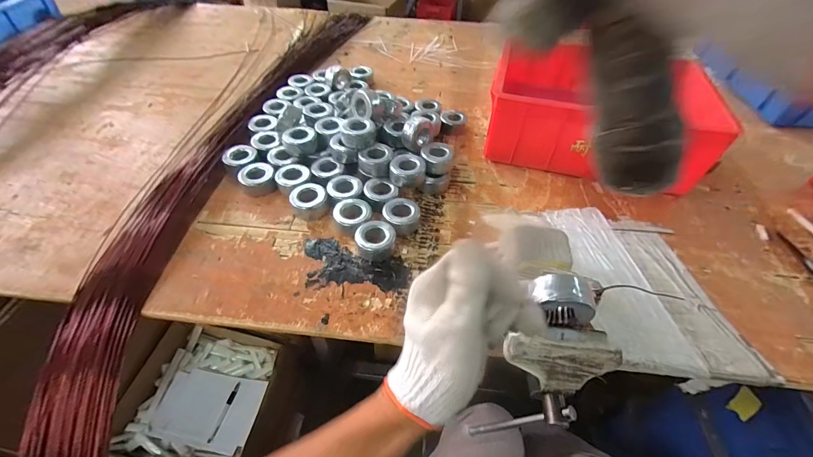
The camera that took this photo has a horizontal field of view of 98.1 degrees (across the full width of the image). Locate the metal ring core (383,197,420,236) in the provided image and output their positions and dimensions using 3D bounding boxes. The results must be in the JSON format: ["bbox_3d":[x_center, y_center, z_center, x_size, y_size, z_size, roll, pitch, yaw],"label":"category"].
[{"bbox_3d":[-0.009,-0.020,0.588,0.059,0.035,0.061,2,47,1],"label":"metal ring core"}]

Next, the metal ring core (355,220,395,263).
[{"bbox_3d":[-0.048,0.019,0.552,0.057,0.035,0.055,0,47,0],"label":"metal ring core"}]

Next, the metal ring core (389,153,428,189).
[{"bbox_3d":[0.003,-0.104,0.619,0.054,0.033,0.060,35,56,28],"label":"metal ring core"}]

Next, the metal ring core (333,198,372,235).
[{"bbox_3d":[-0.089,-0.020,0.589,0.057,0.029,0.059,0,47,0],"label":"metal ring core"}]

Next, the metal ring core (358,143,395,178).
[{"bbox_3d":[-0.056,-0.124,0.641,0.062,0.036,0.057,8,48,7],"label":"metal ring core"}]

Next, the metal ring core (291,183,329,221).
[{"bbox_3d":[-0.165,-0.047,0.605,0.058,0.031,0.068,-10,48,-9],"label":"metal ring core"}]

